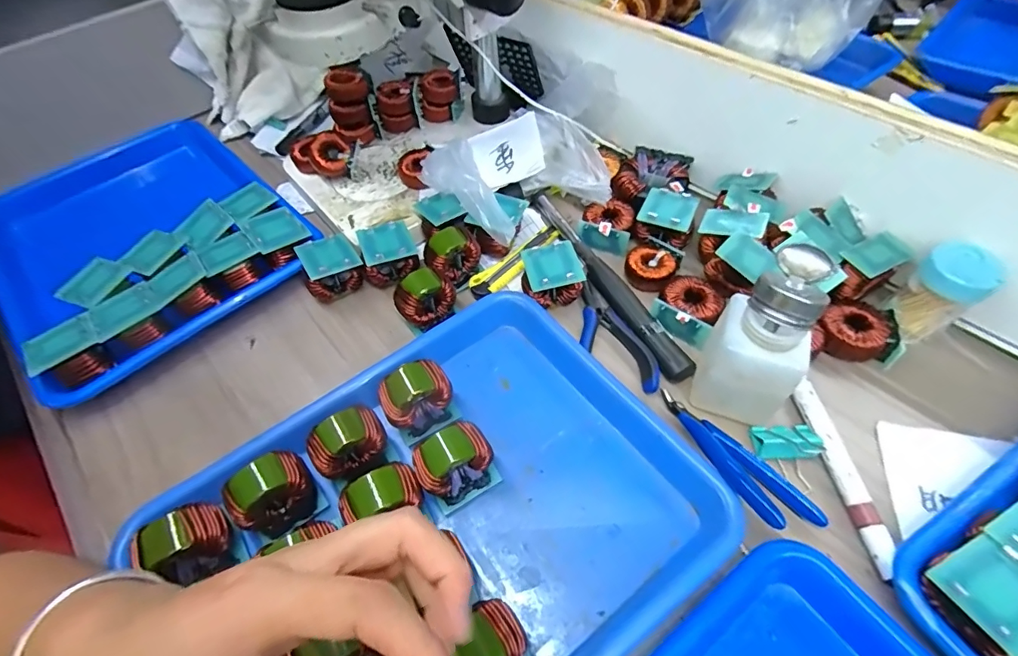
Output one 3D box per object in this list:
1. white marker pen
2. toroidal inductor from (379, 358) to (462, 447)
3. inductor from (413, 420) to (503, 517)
[{"bbox_3d":[0.222,0.094,0.316,0.013,0.011,0.126,-6,54,-1],"label":"white marker pen"},{"bbox_3d":[-0.065,0.054,0.346,0.049,0.053,0.034,-29,57,-12],"label":"toroidal inductor"},{"bbox_3d":[-0.035,0.092,0.317,0.050,0.053,0.038,-30,57,-13],"label":"inductor"}]

